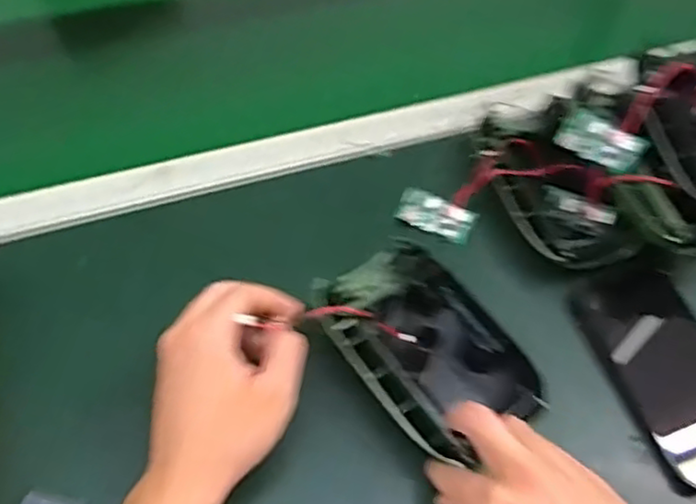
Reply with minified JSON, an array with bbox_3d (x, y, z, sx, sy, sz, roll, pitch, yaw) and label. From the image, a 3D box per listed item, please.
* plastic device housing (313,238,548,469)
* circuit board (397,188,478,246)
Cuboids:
[{"bbox_3d":[0.050,0.061,0.464,0.096,0.028,0.157,-30,62,-22],"label":"plastic device housing"},{"bbox_3d":[0.071,-0.030,0.556,0.062,0.006,0.032,28,58,15],"label":"circuit board"}]

